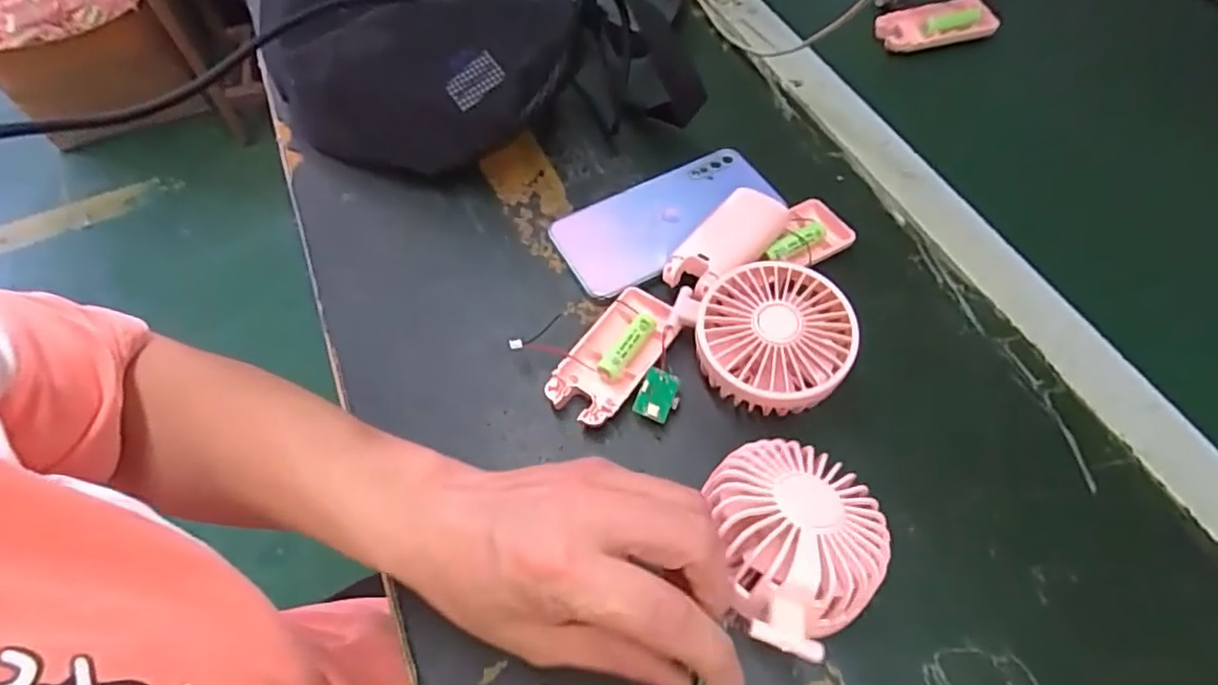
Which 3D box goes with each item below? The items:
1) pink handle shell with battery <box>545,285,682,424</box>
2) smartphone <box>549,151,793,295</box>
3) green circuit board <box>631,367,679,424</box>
[{"bbox_3d":[0.004,0.008,0.384,0.049,0.017,0.094,28,64,18],"label":"pink handle shell with battery"},{"bbox_3d":[0.045,-0.085,0.442,0.157,0.013,0.078,-24,61,-11],"label":"smartphone"},{"bbox_3d":[0.029,0.031,0.368,0.024,0.007,0.031,26,61,1],"label":"green circuit board"}]

